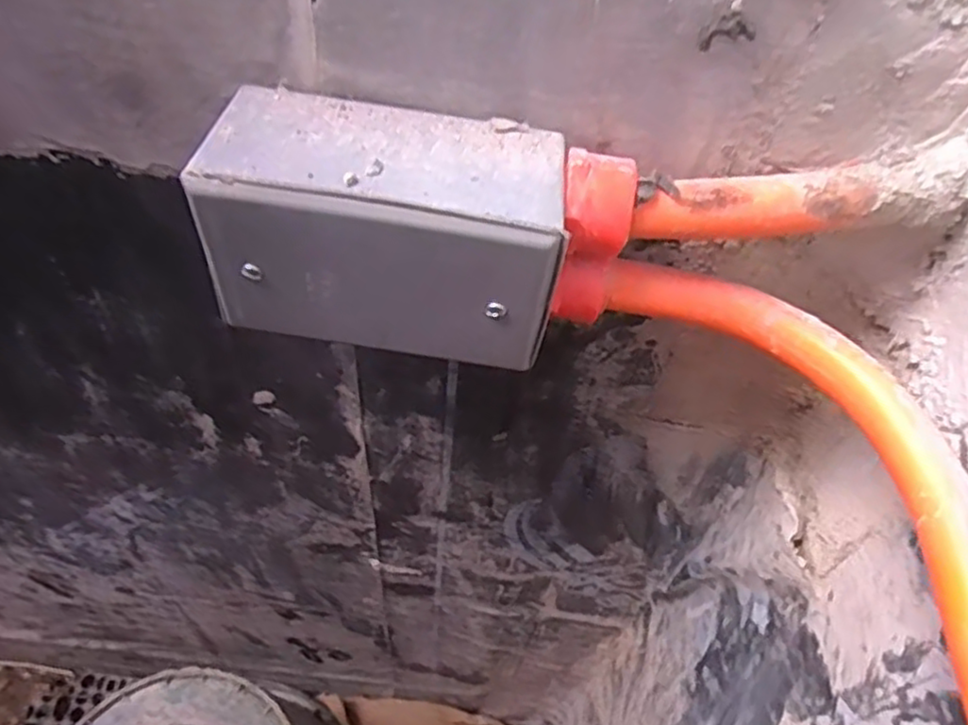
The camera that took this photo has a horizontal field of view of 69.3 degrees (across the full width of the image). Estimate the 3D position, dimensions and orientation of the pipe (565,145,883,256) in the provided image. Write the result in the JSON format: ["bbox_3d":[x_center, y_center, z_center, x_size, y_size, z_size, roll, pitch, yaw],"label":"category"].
[{"bbox_3d":[0.075,-0.053,0.234,0.097,0.031,0.021,0,52,-5],"label":"pipe"}]

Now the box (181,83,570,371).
[{"bbox_3d":[-0.031,-0.045,0.245,0.113,0.066,0.053,9,52,2],"label":"box"}]

